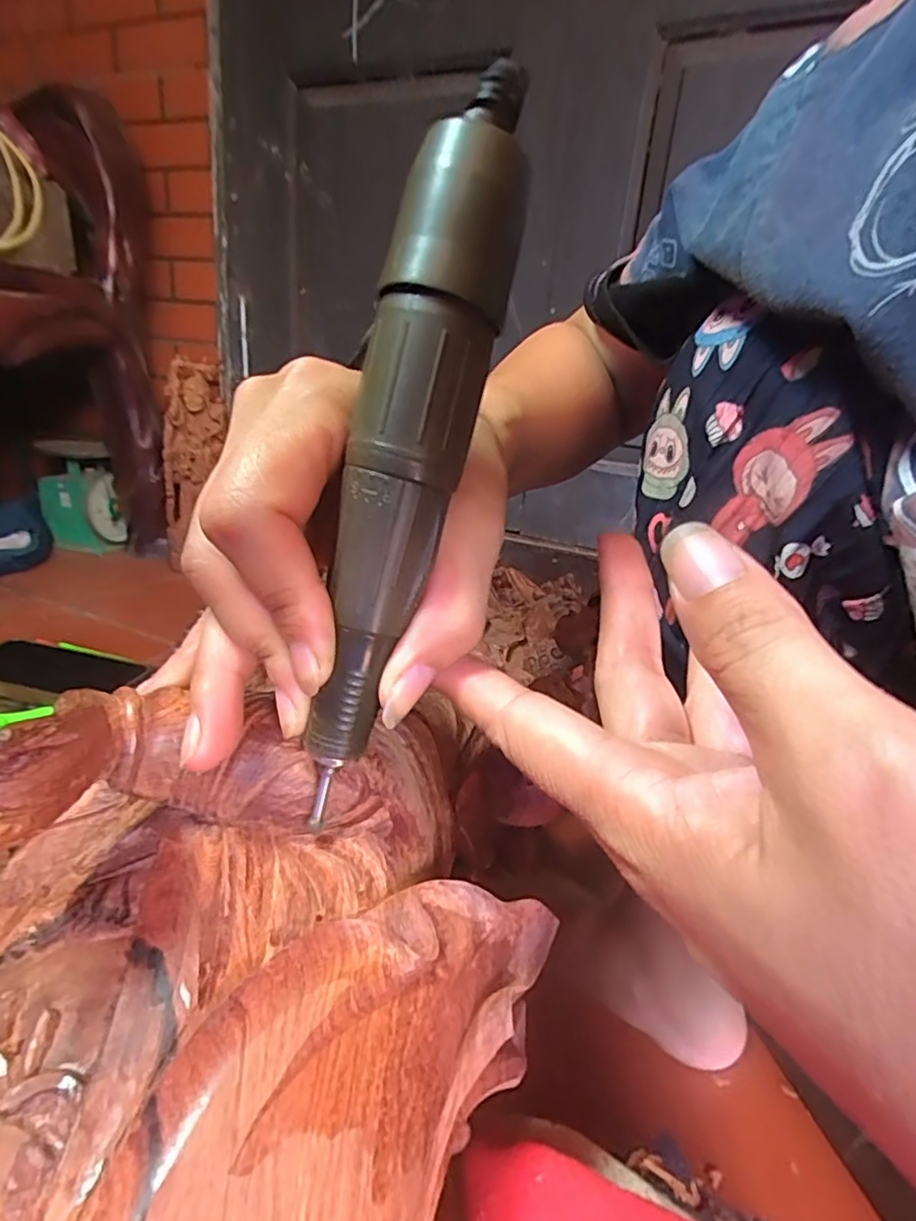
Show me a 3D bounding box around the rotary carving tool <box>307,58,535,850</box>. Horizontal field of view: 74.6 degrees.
[{"bbox_3d":[-0.014,-0.032,0.139,0.023,0.168,0.024,22,11,36],"label":"rotary carving tool"}]

